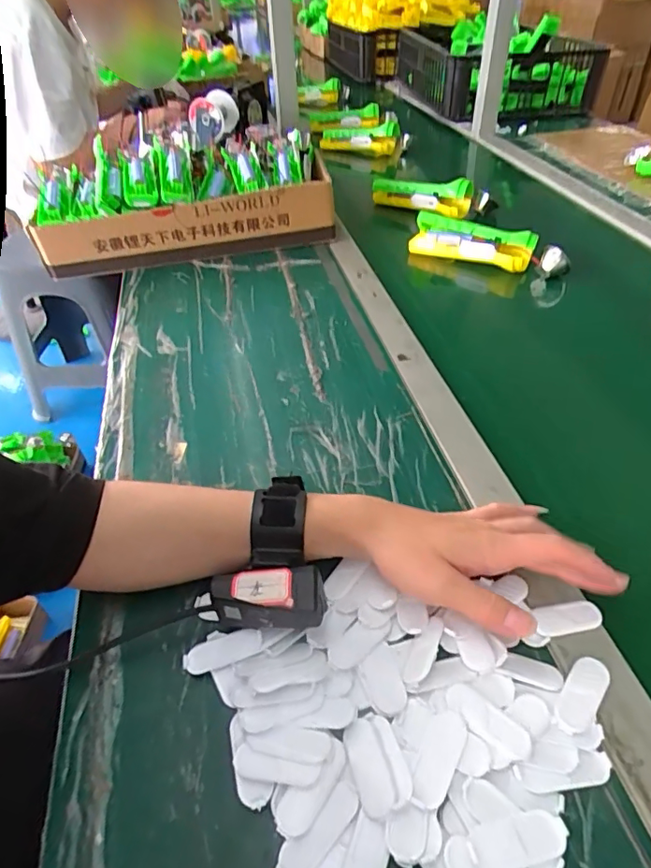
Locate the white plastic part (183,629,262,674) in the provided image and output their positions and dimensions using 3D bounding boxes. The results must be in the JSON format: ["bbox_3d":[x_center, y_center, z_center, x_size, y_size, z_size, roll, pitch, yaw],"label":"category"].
[{"bbox_3d":[-0.066,0.139,0.338,0.050,0.005,0.021,-12,43,-10],"label":"white plastic part"}]

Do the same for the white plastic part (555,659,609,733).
[{"bbox_3d":[0.149,0.150,0.306,0.019,0.007,0.047,29,51,30],"label":"white plastic part"}]

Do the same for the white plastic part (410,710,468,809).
[{"bbox_3d":[0.060,0.171,0.280,0.020,0.008,0.050,18,46,21],"label":"white plastic part"}]

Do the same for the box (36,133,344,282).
[{"bbox_3d":[-0.207,-0.353,0.797,0.407,0.117,0.195,-9,43,-5],"label":"box"}]

